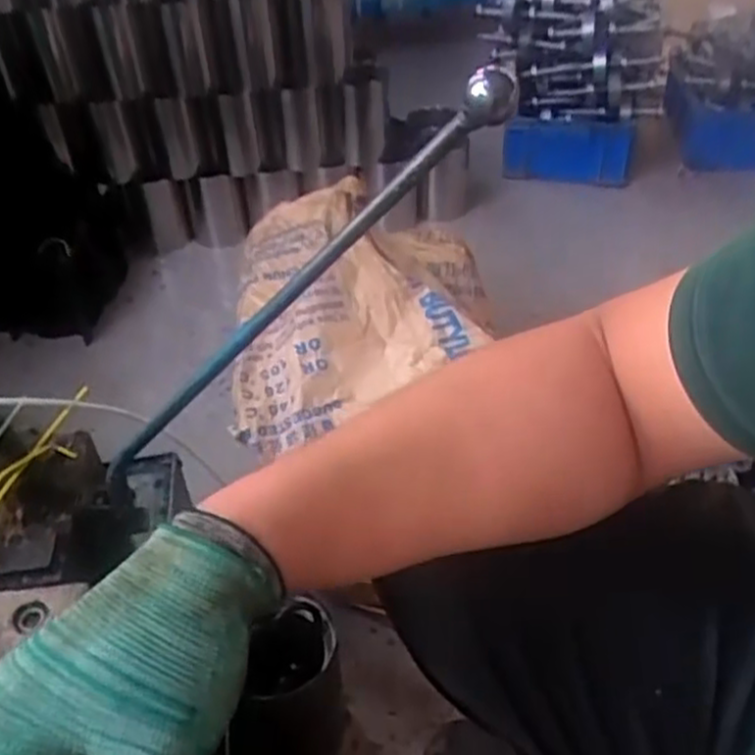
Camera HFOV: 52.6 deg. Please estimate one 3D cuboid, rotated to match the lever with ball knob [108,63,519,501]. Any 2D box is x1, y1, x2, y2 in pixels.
[{"bbox_3d":[-0.078,-0.034,0.511,0.034,0.440,0.025,34,33,-25],"label":"lever with ball knob"}]

